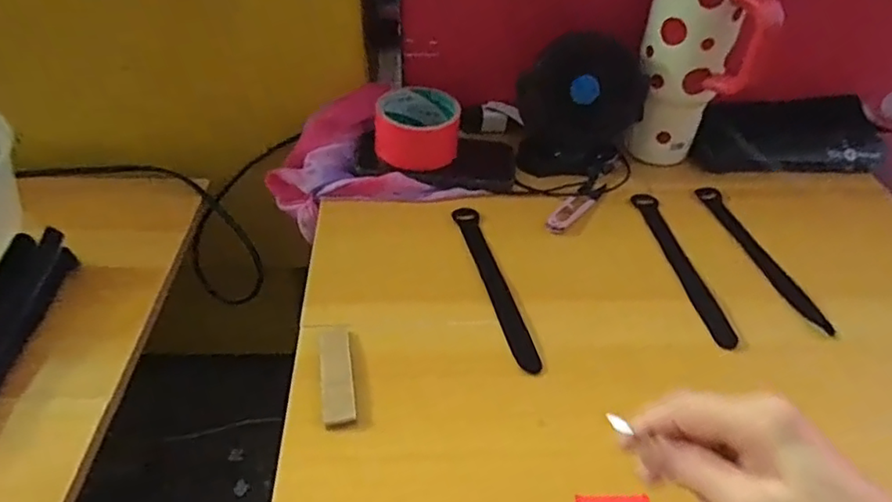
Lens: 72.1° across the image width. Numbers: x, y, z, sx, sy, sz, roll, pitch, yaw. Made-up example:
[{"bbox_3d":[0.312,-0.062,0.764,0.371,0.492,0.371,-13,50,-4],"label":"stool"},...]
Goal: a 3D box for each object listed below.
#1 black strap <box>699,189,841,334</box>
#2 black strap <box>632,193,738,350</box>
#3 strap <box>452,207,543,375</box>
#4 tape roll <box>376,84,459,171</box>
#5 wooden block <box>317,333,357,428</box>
[{"bbox_3d":[0.291,0.000,0.571,0.021,0.005,0.194,-6,44,-11],"label":"black strap"},{"bbox_3d":[0.215,0.008,0.560,0.022,0.005,0.201,-3,44,-8],"label":"black strap"},{"bbox_3d":[0.041,0.025,0.528,0.024,0.004,0.195,-7,44,-12],"label":"strap"},{"bbox_3d":[-0.029,-0.130,0.646,0.083,0.056,0.083,3,43,-2],"label":"tape roll"},{"bbox_3d":[-0.081,0.092,0.453,0.025,0.005,0.085,-5,44,-10],"label":"wooden block"}]

